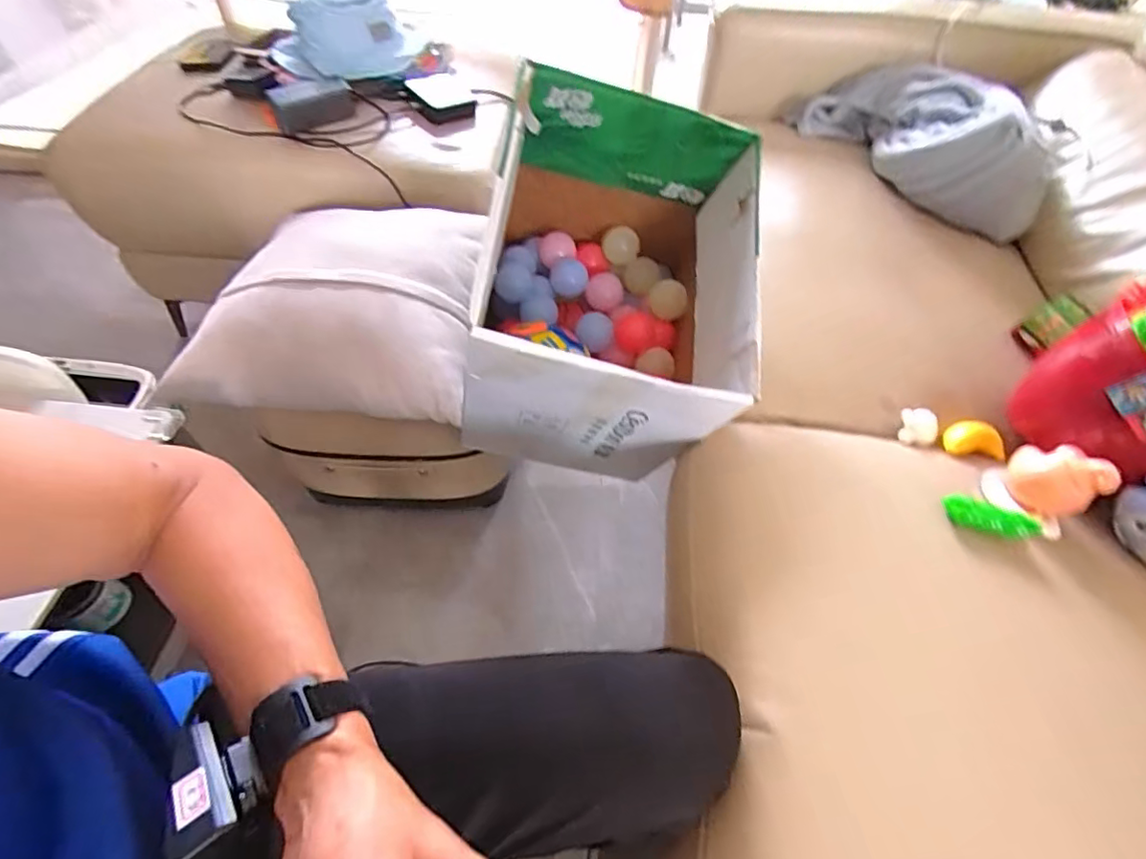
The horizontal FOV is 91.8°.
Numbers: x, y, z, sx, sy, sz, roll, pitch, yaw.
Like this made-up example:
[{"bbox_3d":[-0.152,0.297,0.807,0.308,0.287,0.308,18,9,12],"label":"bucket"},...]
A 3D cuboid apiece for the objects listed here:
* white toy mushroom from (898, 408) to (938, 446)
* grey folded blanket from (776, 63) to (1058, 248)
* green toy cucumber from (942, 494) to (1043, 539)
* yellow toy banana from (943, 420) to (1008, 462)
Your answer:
[{"bbox_3d":[0.401,-0.003,0.645,0.038,0.025,0.034,-5,53,-7],"label":"white toy mushroom"},{"bbox_3d":[0.583,-0.503,0.939,0.444,0.124,0.226,38,60,23],"label":"grey folded blanket"},{"bbox_3d":[0.404,0.089,0.534,0.088,0.018,0.031,16,54,9],"label":"green toy cucumber"},{"bbox_3d":[0.462,0.011,0.645,0.067,0.028,0.040,3,97,-6],"label":"yellow toy banana"}]

